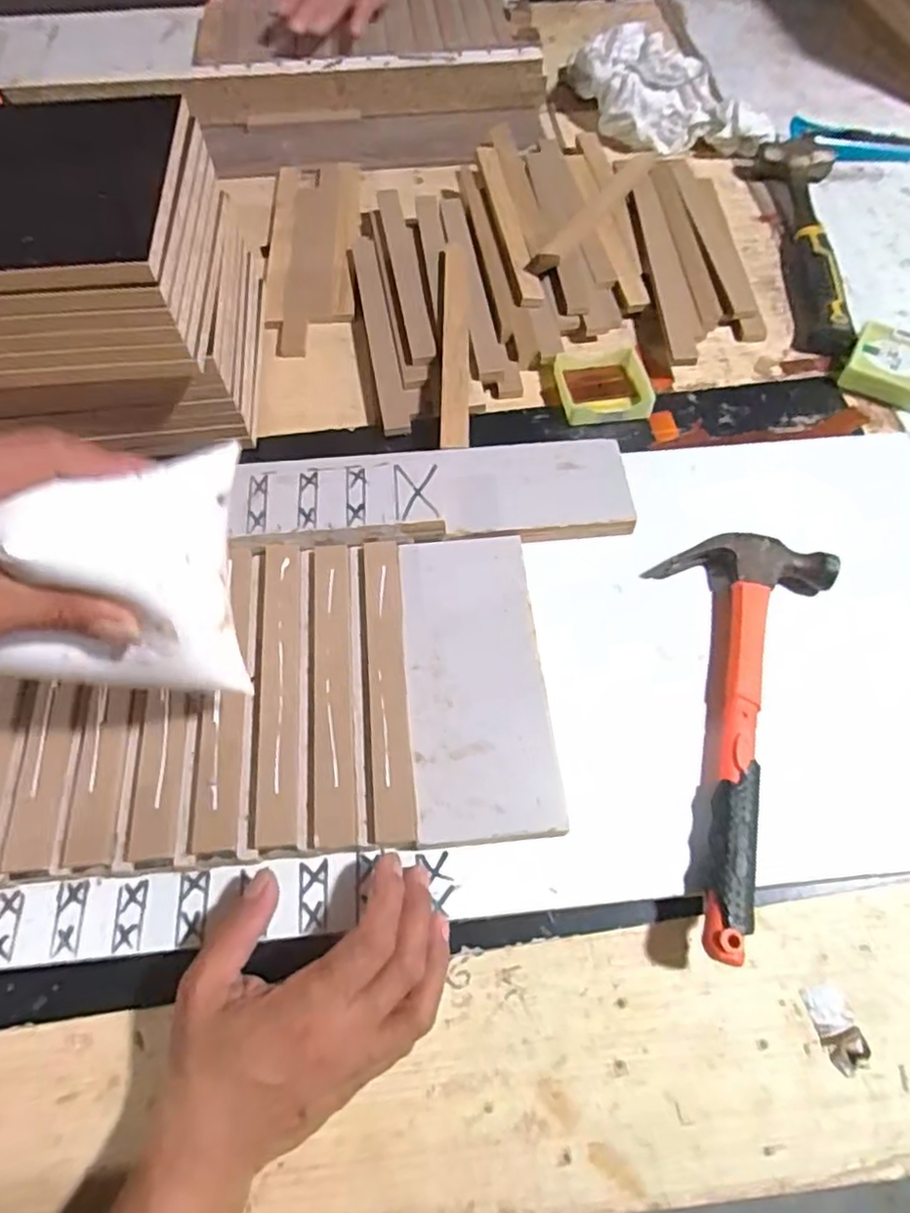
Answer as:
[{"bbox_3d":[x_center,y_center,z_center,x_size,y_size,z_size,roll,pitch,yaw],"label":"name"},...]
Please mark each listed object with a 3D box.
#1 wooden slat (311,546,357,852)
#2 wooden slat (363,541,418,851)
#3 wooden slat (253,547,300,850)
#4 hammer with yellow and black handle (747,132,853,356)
[{"bbox_3d":[-0.070,0.043,0.385,0.023,0.005,0.183,-5,62,-3],"label":"wooden slat"},{"bbox_3d":[-0.039,0.042,0.387,0.022,0.007,0.185,-5,62,-3],"label":"wooden slat"},{"bbox_3d":[-0.101,0.043,0.386,0.023,0.011,0.182,-5,62,-3],"label":"wooden slat"},{"bbox_3d":[0.324,-0.344,0.629,0.072,0.025,0.290,10,63,5],"label":"hammer with yellow and black handle"}]

